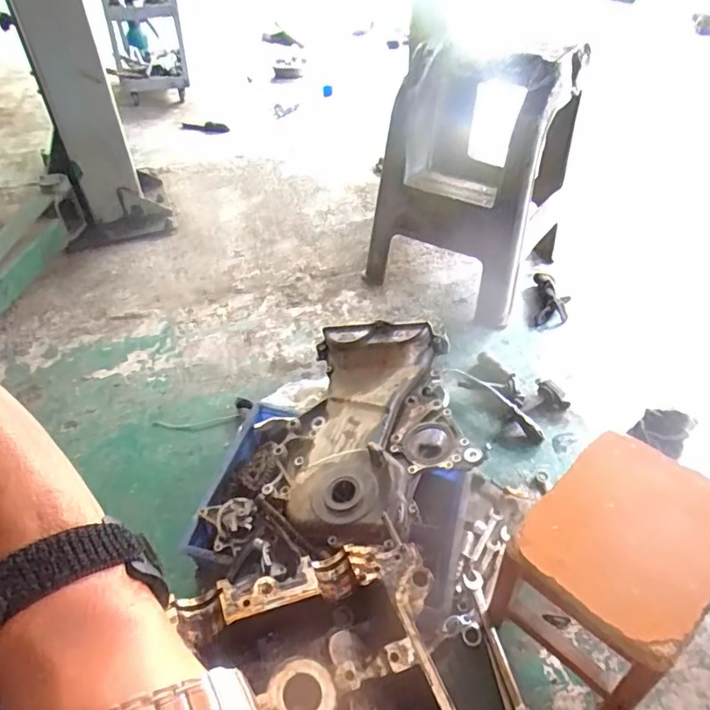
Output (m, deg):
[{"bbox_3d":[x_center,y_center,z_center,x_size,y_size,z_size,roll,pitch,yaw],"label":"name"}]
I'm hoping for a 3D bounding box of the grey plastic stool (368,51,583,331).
[{"bbox_3d":[0.343,-0.491,1.445,0.438,0.588,0.472,26,50,27],"label":"grey plastic stool"}]

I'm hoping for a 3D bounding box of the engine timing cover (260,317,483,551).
[{"bbox_3d":[0.027,0.117,0.888,0.316,0.111,0.409,0,43,2],"label":"engine timing cover"}]

